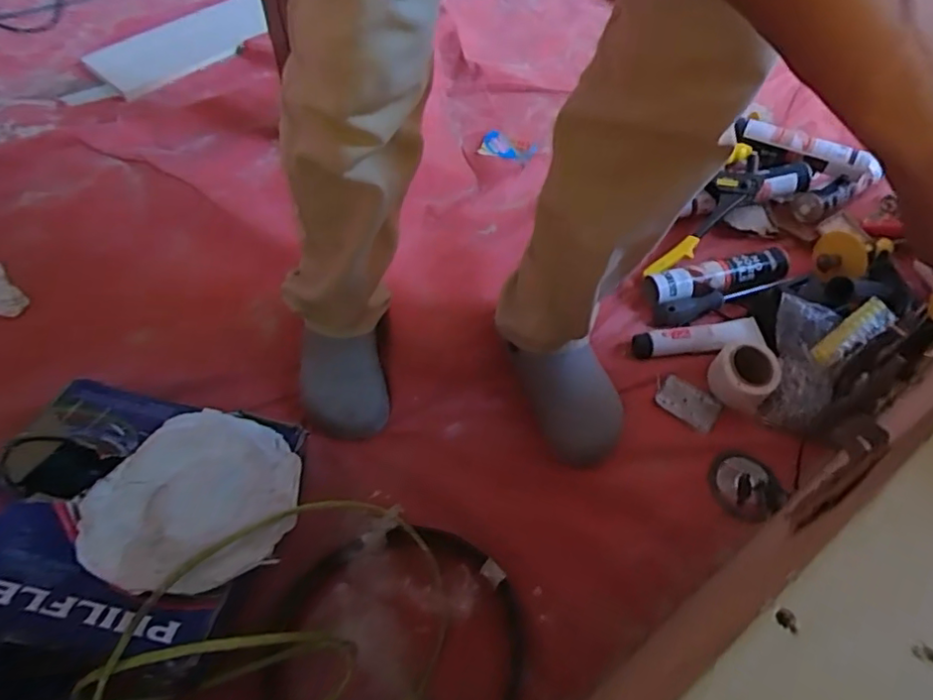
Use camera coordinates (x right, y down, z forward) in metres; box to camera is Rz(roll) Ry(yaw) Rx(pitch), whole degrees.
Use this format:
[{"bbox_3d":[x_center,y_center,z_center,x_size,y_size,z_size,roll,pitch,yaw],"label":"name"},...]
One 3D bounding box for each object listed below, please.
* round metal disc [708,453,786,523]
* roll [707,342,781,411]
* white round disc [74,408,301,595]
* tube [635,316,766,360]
[{"bbox_3d":[0.331,0.165,0.704,0.072,0.018,0.082,-20,57,-16],"label":"round metal disc"},{"bbox_3d":[0.363,0.033,0.771,0.079,0.050,0.082,1,54,-2],"label":"roll"},{"bbox_3d":[-0.265,0.143,0.583,0.185,0.021,0.195,6,44,-6],"label":"white round disc"},{"bbox_3d":[0.317,-0.012,0.810,0.174,0.034,0.056,-9,55,-8],"label":"tube"}]

